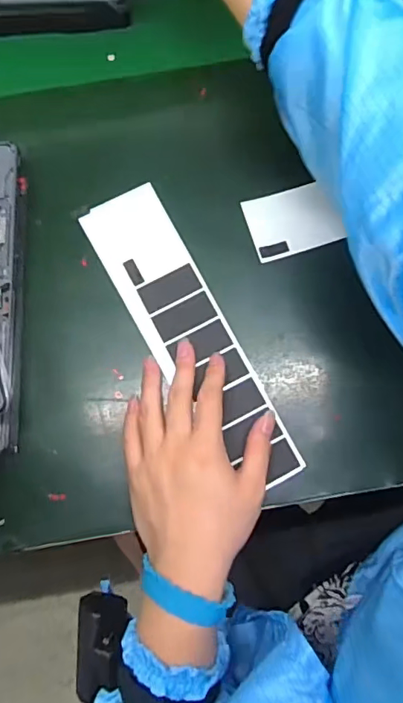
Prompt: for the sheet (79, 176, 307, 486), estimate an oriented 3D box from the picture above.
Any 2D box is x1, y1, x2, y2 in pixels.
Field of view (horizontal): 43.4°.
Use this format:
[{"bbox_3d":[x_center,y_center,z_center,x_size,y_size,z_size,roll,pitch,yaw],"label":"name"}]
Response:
[{"bbox_3d":[-0.012,-0.015,0.407,0.066,0.008,0.265,-27,78,-5],"label":"sheet"}]

